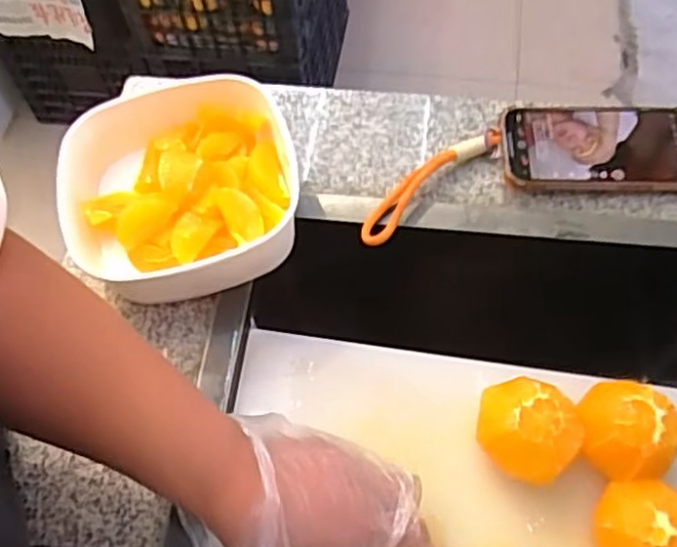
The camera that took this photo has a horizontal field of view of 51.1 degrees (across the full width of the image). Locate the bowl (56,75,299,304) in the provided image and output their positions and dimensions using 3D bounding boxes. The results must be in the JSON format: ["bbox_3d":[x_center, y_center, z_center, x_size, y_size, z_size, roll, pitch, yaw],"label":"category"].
[{"bbox_3d":[-0.115,-0.056,0.511,0.164,0.057,0.156,-1,62,2],"label":"bowl"}]

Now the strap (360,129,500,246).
[{"bbox_3d":[0.067,-0.069,0.529,0.136,0.014,0.027,-40,67,-17],"label":"strap"}]

